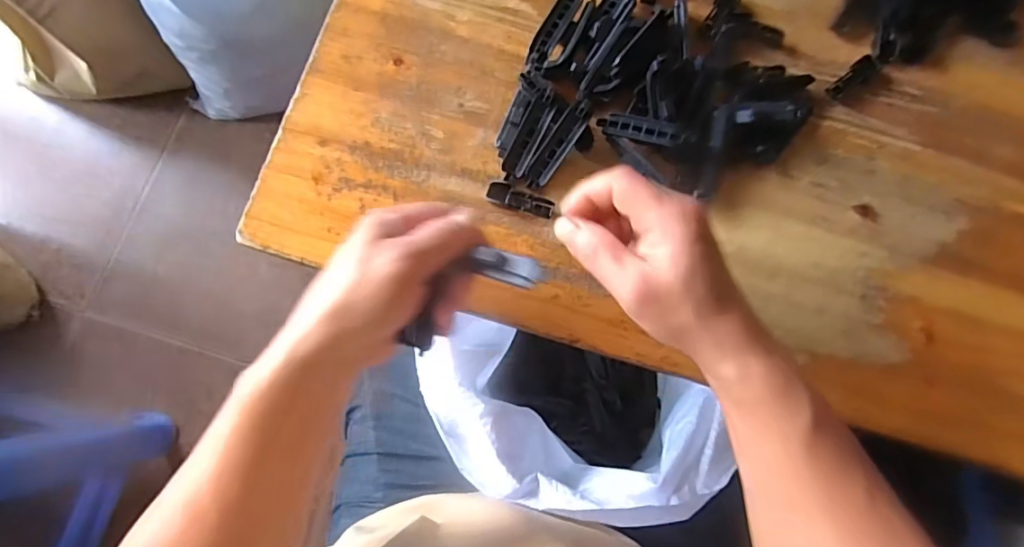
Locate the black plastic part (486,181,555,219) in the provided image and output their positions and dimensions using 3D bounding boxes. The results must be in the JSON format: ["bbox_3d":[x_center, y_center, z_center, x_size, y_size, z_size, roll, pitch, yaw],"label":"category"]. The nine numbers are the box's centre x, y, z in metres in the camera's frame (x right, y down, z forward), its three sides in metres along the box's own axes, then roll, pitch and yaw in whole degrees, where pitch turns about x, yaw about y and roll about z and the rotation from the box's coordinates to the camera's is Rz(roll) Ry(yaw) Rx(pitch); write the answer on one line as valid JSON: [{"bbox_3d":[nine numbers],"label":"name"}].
[{"bbox_3d":[0.006,-0.055,0.389,0.052,0.008,0.017,22,79,1],"label":"black plastic part"}]

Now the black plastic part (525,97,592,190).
[{"bbox_3d":[0.035,-0.095,0.381,0.017,0.004,0.072,35,98,2],"label":"black plastic part"}]

